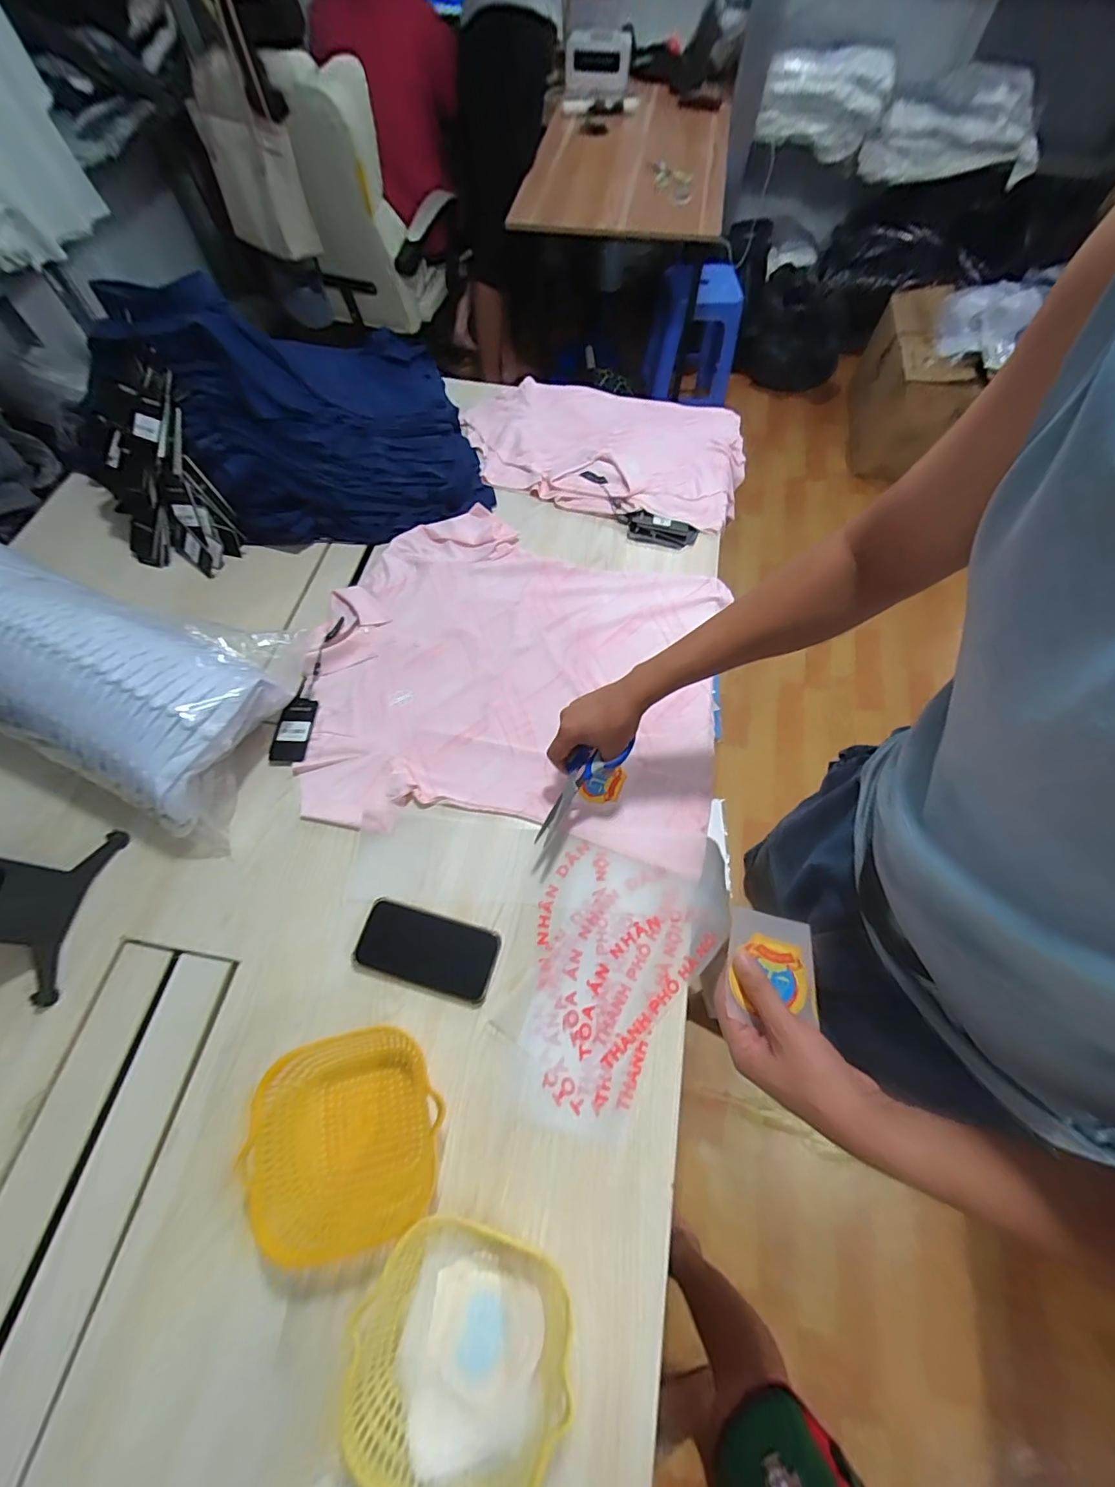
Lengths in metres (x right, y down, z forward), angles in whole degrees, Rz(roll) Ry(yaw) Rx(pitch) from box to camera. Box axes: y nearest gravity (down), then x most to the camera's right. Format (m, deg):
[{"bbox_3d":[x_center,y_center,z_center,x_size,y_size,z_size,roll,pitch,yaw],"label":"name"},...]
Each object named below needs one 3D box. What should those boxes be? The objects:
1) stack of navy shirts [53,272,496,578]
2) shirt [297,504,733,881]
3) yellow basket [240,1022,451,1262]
[{"bbox_3d":[-0.470,-0.552,0.831,0.633,0.260,0.388,-14,66,-5],"label":"stack of navy shirts"},{"bbox_3d":[-0.059,-0.122,0.759,0.583,0.026,0.540,6,65,4],"label":"shirt"},{"bbox_3d":[-0.214,0.385,0.500,0.171,0.062,0.174,-1,65,1],"label":"yellow basket"}]

